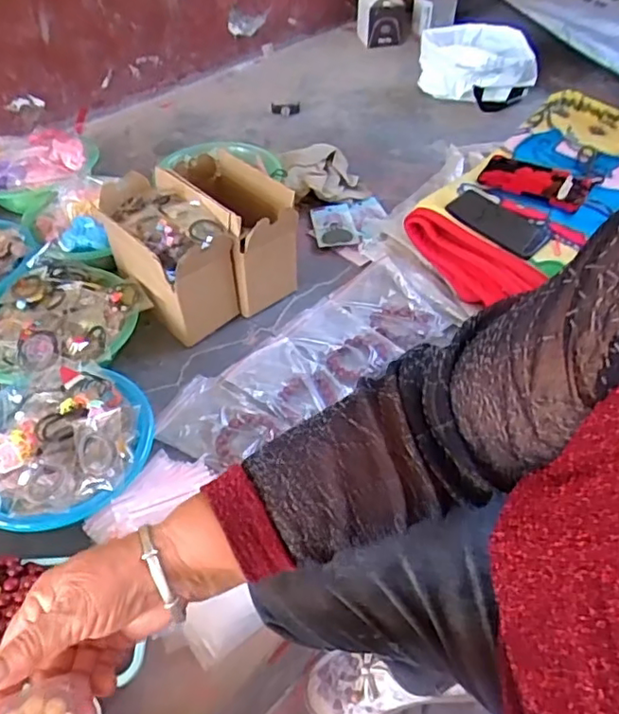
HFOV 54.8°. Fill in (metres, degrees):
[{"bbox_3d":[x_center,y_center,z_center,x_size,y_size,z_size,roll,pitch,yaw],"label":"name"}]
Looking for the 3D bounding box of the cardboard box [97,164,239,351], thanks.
[{"bbox_3d":[-0.215,-0.157,0.917,0.128,0.166,0.211,-35,55,-27],"label":"cardboard box"}]

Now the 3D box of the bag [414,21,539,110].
[{"bbox_3d":[0.398,-0.699,1.434,0.259,0.132,0.224,4,47,4],"label":"bag"}]

